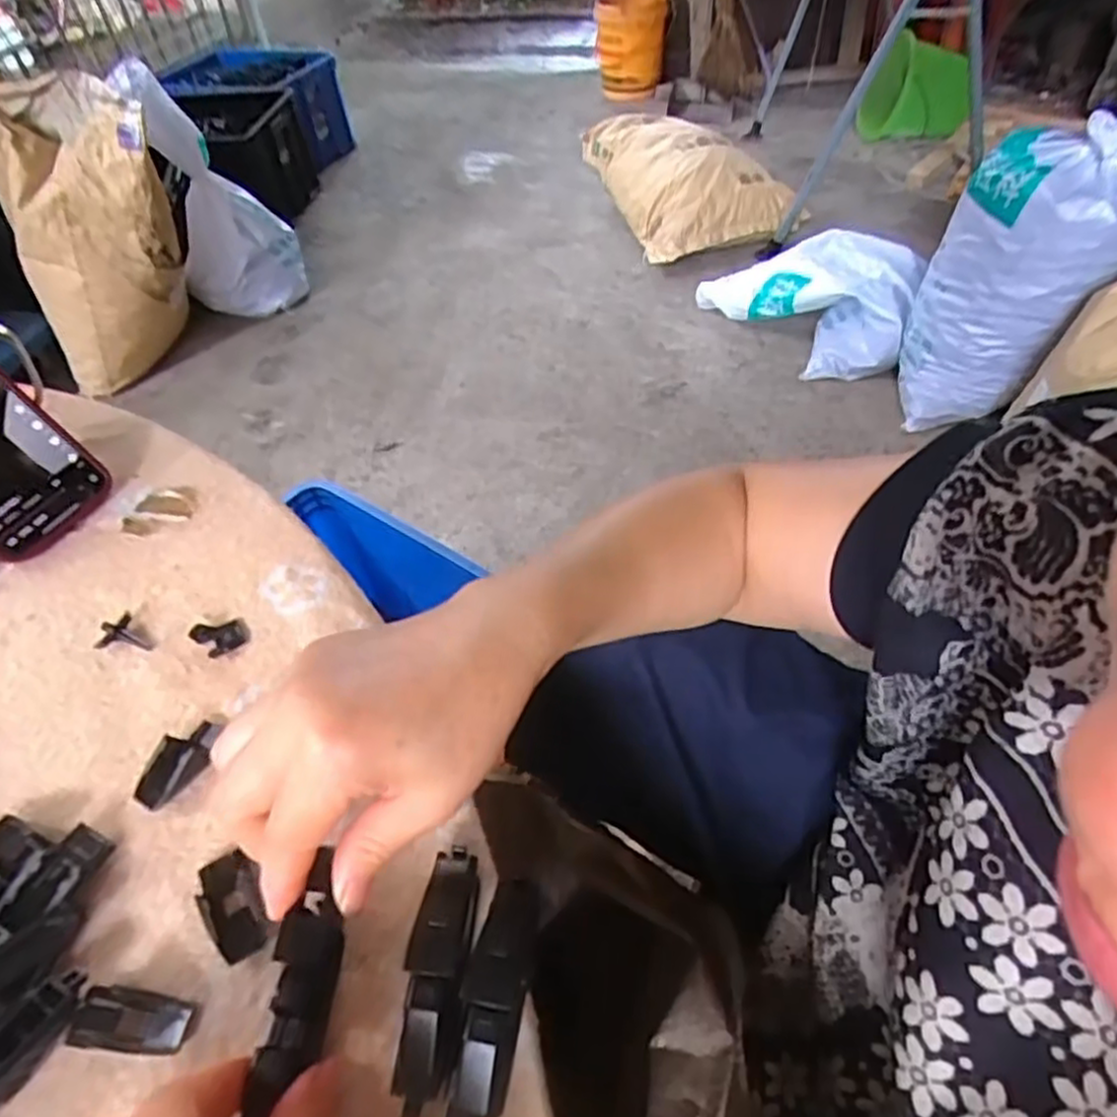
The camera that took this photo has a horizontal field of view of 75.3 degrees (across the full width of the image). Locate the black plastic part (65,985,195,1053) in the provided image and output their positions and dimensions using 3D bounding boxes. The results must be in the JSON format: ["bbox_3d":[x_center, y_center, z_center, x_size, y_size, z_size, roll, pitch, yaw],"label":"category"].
[{"bbox_3d":[-0.148,0.160,0.252,0.038,0.004,0.018,3,44,4],"label":"black plastic part"}]

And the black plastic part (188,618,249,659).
[{"bbox_3d":[-0.167,0.038,0.359,0.024,0.007,0.020,-29,50,-25],"label":"black plastic part"}]

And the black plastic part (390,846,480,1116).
[{"bbox_3d":[-0.044,0.143,0.255,0.023,0.019,0.080,1,44,2],"label":"black plastic part"}]

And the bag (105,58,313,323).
[{"bbox_3d":[-0.690,-0.733,1.496,0.242,0.499,0.167,-17,46,-15],"label":"bag"}]

